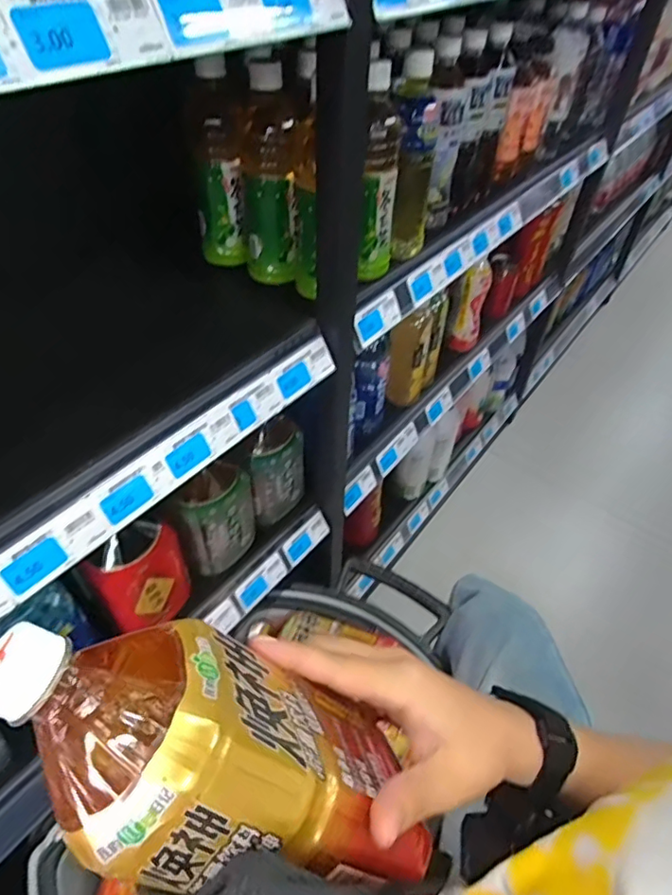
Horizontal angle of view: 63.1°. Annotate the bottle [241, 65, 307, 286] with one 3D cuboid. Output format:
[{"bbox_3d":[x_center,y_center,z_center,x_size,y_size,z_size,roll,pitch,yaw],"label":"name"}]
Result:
[{"bbox_3d":[-0.069,-0.282,0.585,0.067,0.193,0.065,1,46,-2],"label":"bottle"}]

